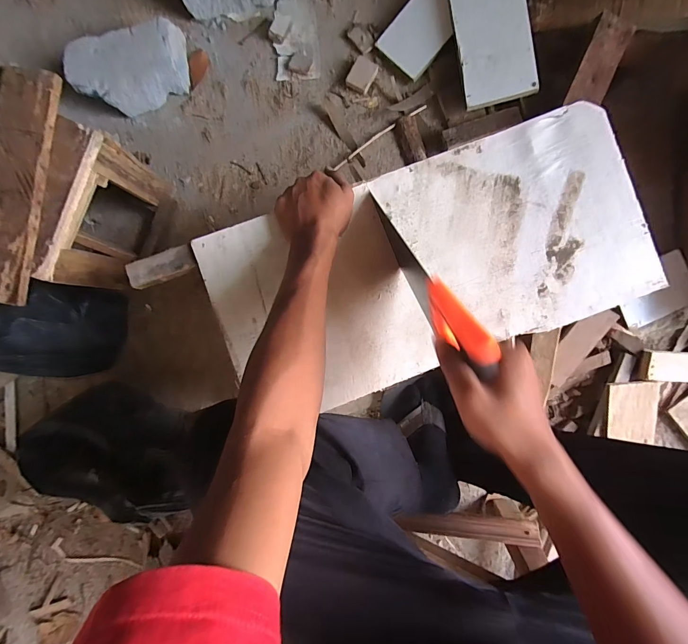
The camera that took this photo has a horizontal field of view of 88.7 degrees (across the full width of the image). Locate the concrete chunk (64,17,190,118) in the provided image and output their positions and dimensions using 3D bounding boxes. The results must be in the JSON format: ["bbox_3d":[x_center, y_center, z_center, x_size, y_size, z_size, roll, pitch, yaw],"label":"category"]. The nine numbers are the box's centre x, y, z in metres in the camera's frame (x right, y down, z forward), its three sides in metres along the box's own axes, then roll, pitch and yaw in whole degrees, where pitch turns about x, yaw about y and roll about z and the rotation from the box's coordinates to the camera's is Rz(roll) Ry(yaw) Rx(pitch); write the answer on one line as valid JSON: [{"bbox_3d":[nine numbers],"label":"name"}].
[{"bbox_3d":[-0.399,-0.475,0.666,0.211,0.070,0.125,-20,91,4],"label":"concrete chunk"}]

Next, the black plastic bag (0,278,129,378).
[{"bbox_3d":[-0.526,-0.002,0.626,0.158,0.237,0.189,27,92,3],"label":"black plastic bag"}]

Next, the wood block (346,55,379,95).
[{"bbox_3d":[0.034,-0.470,0.669,0.047,0.010,0.058,29,95,1],"label":"wood block"}]

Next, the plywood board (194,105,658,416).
[{"bbox_3d":[0.105,-0.073,0.464,0.548,0.015,0.261,-20,89,2],"label":"plywood board"}]

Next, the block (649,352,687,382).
[{"bbox_3d":[0.623,0.084,0.652,0.132,0.013,0.055,5,94,-10],"label":"block"}]

